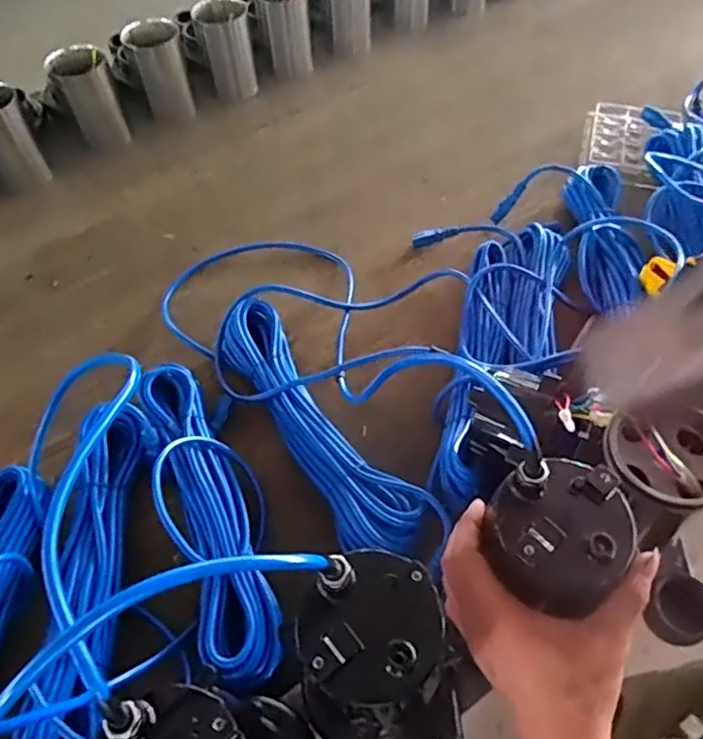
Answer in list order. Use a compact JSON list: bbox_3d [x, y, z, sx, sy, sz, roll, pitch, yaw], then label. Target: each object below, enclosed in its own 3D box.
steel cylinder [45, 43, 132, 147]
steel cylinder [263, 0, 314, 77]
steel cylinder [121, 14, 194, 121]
[{"bbox_3d":[-0.416,-0.432,0.985,0.087,0.131,0.076,-27,57,-15],"label":"steel cylinder"},{"bbox_3d":[-0.118,-0.599,1.094,0.090,0.150,0.076,-2,55,2],"label":"steel cylinder"},{"bbox_3d":[-0.318,-0.500,1.023,0.088,0.120,0.070,-15,55,-7],"label":"steel cylinder"}]

